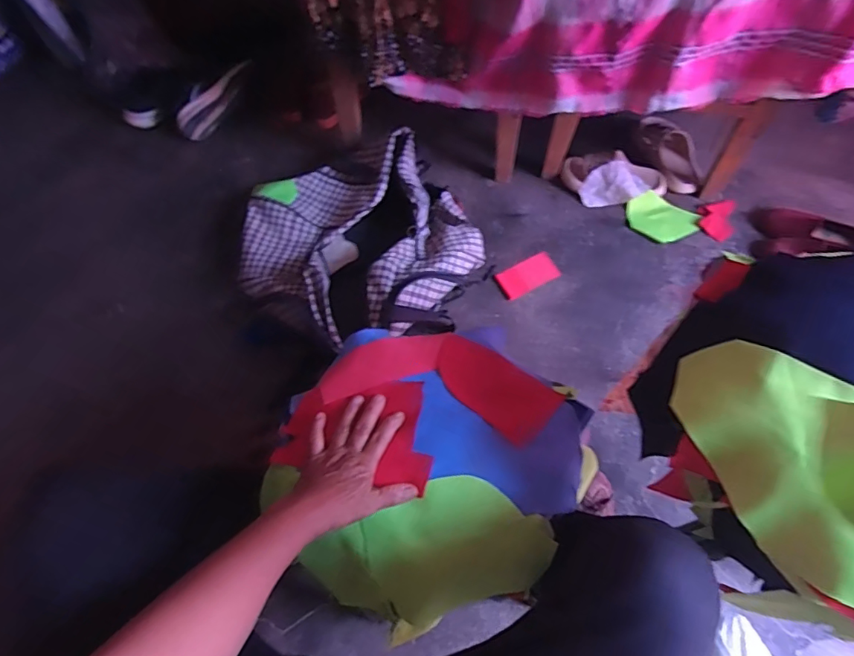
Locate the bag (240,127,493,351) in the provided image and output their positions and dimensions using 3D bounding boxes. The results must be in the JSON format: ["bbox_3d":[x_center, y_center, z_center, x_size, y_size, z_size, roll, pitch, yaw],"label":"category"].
[{"bbox_3d":[-0.135,-0.157,0.982,0.427,0.125,0.430,-34,67,-14],"label":"bag"}]

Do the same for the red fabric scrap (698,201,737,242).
[{"bbox_3d":[0.620,-0.234,1.080,0.076,0.017,0.101,11,64,8],"label":"red fabric scrap"}]

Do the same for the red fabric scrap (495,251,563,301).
[{"bbox_3d":[0.203,-0.105,1.013,0.126,0.010,0.063,-28,65,-12],"label":"red fabric scrap"}]

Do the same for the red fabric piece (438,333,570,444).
[{"bbox_3d":[0.077,0.070,0.595,0.150,0.006,0.080,32,68,13],"label":"red fabric piece"}]

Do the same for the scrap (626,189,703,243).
[{"bbox_3d":[0.497,-0.236,1.069,0.143,0.022,0.120,-25,65,-10],"label":"scrap"}]

